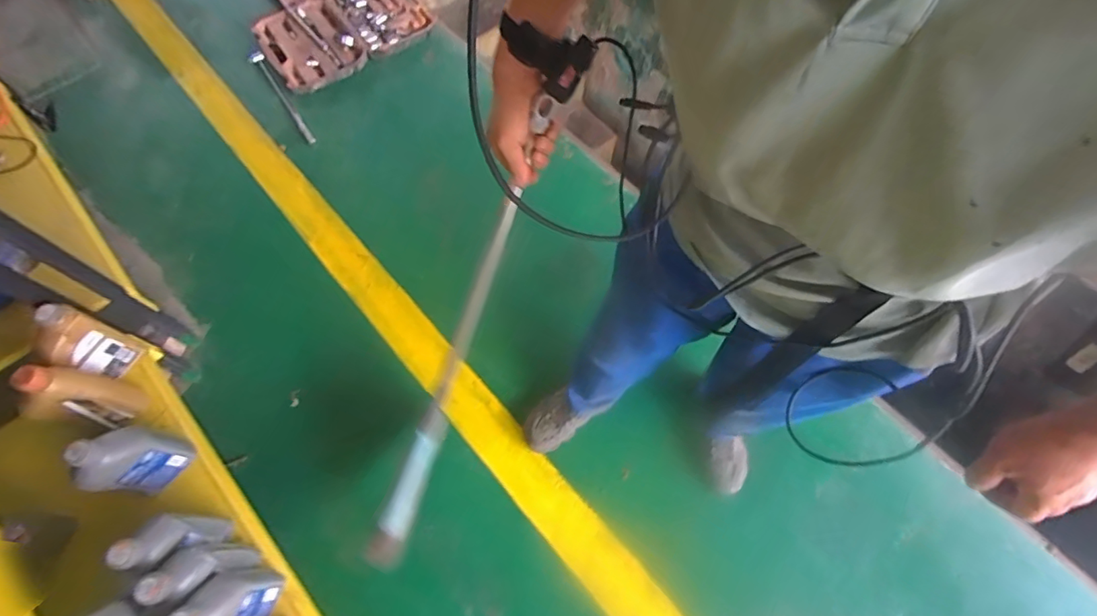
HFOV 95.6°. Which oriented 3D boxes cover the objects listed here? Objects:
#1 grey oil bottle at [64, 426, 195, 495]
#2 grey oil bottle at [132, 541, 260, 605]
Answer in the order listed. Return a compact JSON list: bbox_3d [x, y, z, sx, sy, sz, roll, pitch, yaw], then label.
[{"bbox_3d":[-0.722,0.259,0.864,0.110,0.189,0.064,-41,73,-17],"label":"grey oil bottle"},{"bbox_3d":[-0.549,0.419,0.788,0.074,0.185,0.084,31,69,12],"label":"grey oil bottle"}]

